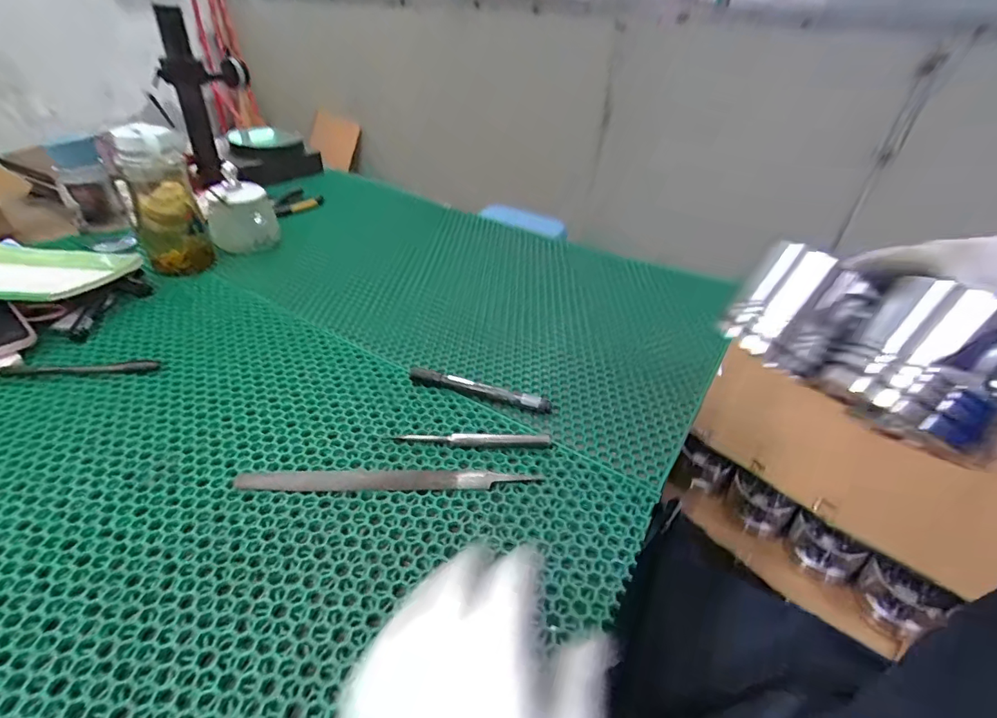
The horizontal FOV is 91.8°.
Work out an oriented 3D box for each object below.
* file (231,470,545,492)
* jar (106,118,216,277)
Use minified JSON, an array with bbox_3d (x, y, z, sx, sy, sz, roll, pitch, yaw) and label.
[{"bbox_3d":[-0.088,0.098,0.395,0.239,0.007,0.020,2,36,-5],"label":"file"},{"bbox_3d":[-0.434,-0.203,0.627,0.083,0.177,0.087,-19,43,-30],"label":"jar"}]

